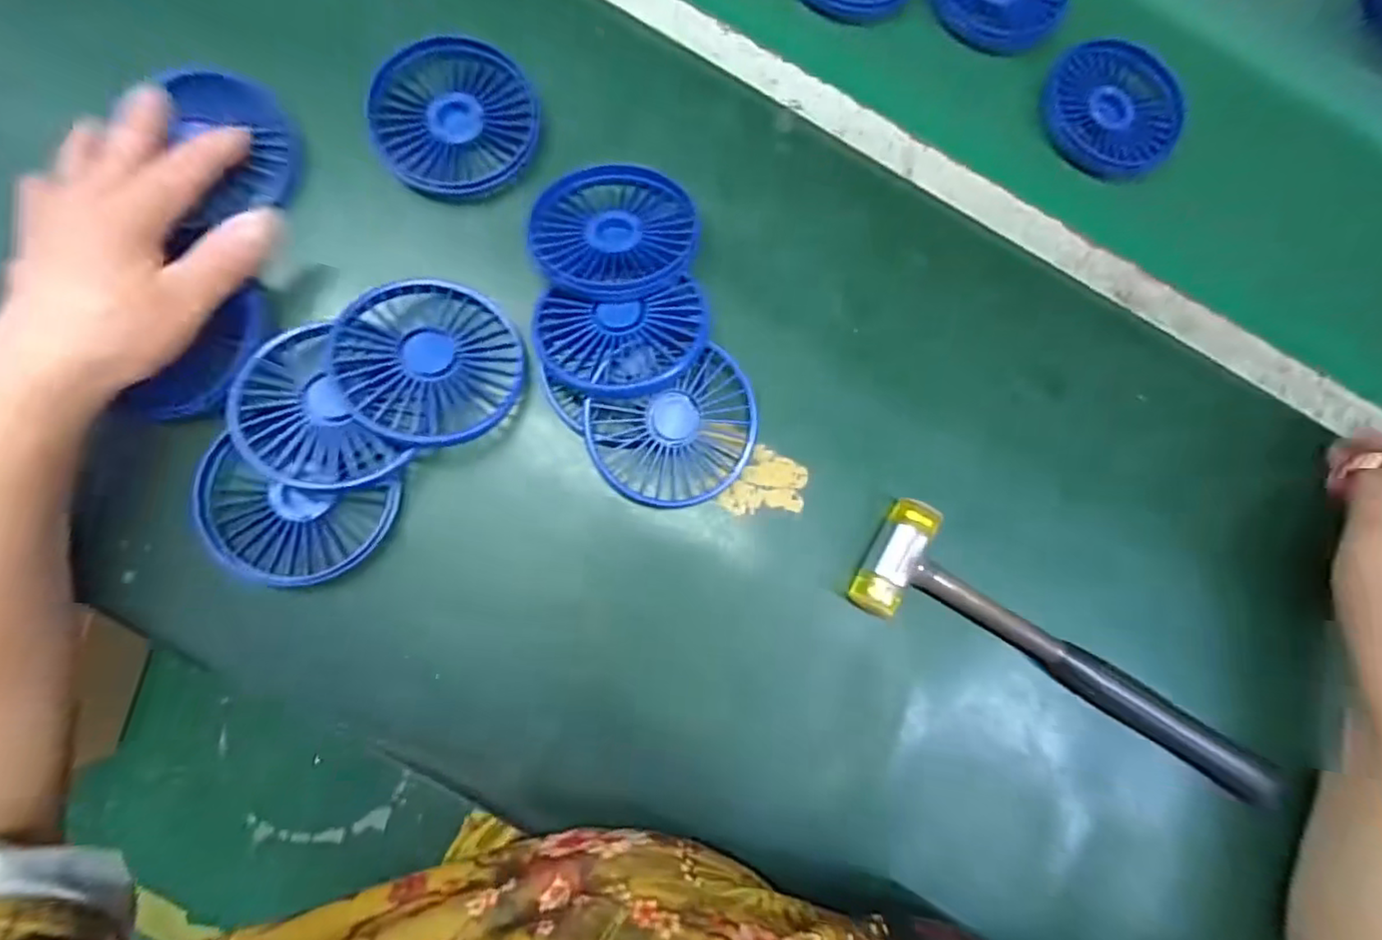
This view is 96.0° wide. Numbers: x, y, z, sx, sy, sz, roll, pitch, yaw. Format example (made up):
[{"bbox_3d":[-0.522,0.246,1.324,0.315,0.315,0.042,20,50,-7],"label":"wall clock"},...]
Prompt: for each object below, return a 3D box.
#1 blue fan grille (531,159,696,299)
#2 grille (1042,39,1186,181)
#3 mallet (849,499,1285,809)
[{"bbox_3d":[-0.040,-0.128,0.327,0.084,0.006,0.083,0,71,1],"label":"blue fan grille"},{"bbox_3d":[0.260,-0.223,0.383,0.085,0.012,0.085,1,83,-6],"label":"grille"},{"bbox_3d":[0.198,0.101,0.326,0.240,0.023,0.058,31,81,-2],"label":"mallet"}]

